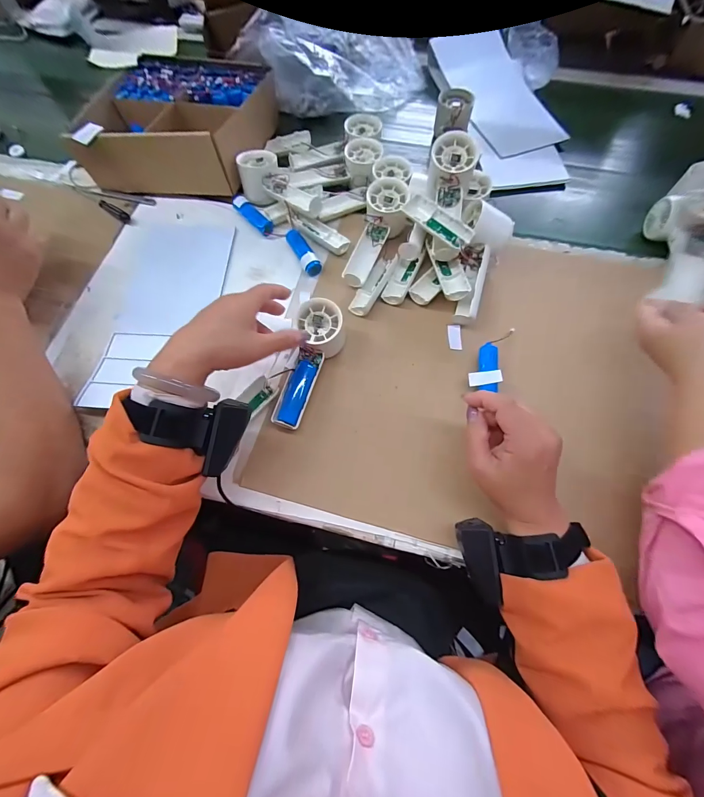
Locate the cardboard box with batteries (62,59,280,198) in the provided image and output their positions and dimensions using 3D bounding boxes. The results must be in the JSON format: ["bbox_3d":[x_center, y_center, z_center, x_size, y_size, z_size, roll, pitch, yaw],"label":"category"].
[{"bbox_3d":[-0.274,-0.437,0.537,0.261,0.084,0.248,6,69,5],"label":"cardboard box with batteries"}]

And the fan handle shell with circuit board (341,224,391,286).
[{"bbox_3d":[0.018,-0.194,0.461,0.034,0.022,0.095,21,71,11],"label":"fan handle shell with circuit board"}]

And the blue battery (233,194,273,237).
[{"bbox_3d":[-0.148,-0.273,0.506,0.022,0.016,0.081,-40,72,-12],"label":"blue battery"}]

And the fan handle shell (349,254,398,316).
[{"bbox_3d":[0.028,-0.151,0.451,0.027,0.018,0.094,24,72,12],"label":"fan handle shell"}]

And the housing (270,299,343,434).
[{"bbox_3d":[-0.051,-0.039,0.406,0.048,0.049,0.151,18,83,9],"label":"housing"}]

